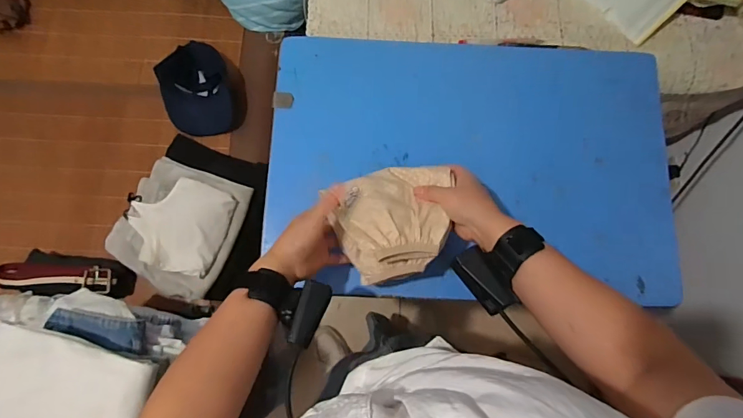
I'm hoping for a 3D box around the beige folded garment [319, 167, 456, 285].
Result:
[{"bbox_3d":[0.032,0.013,0.512,0.150,0.047,0.137,-15,79,-4],"label":"beige folded garment"}]

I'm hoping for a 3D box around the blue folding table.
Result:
[{"bbox_3d":[0.145,-0.073,0.615,0.584,0.031,0.400,3,78,-1],"label":"blue folding table"}]

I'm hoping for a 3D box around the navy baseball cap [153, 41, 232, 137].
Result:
[{"bbox_3d":[-0.415,-0.280,0.975,0.138,0.094,0.194,-5,79,-2],"label":"navy baseball cap"}]

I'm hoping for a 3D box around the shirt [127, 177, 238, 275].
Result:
[{"bbox_3d":[-0.399,0.029,0.846,0.187,0.033,0.184,19,79,3],"label":"shirt"}]

